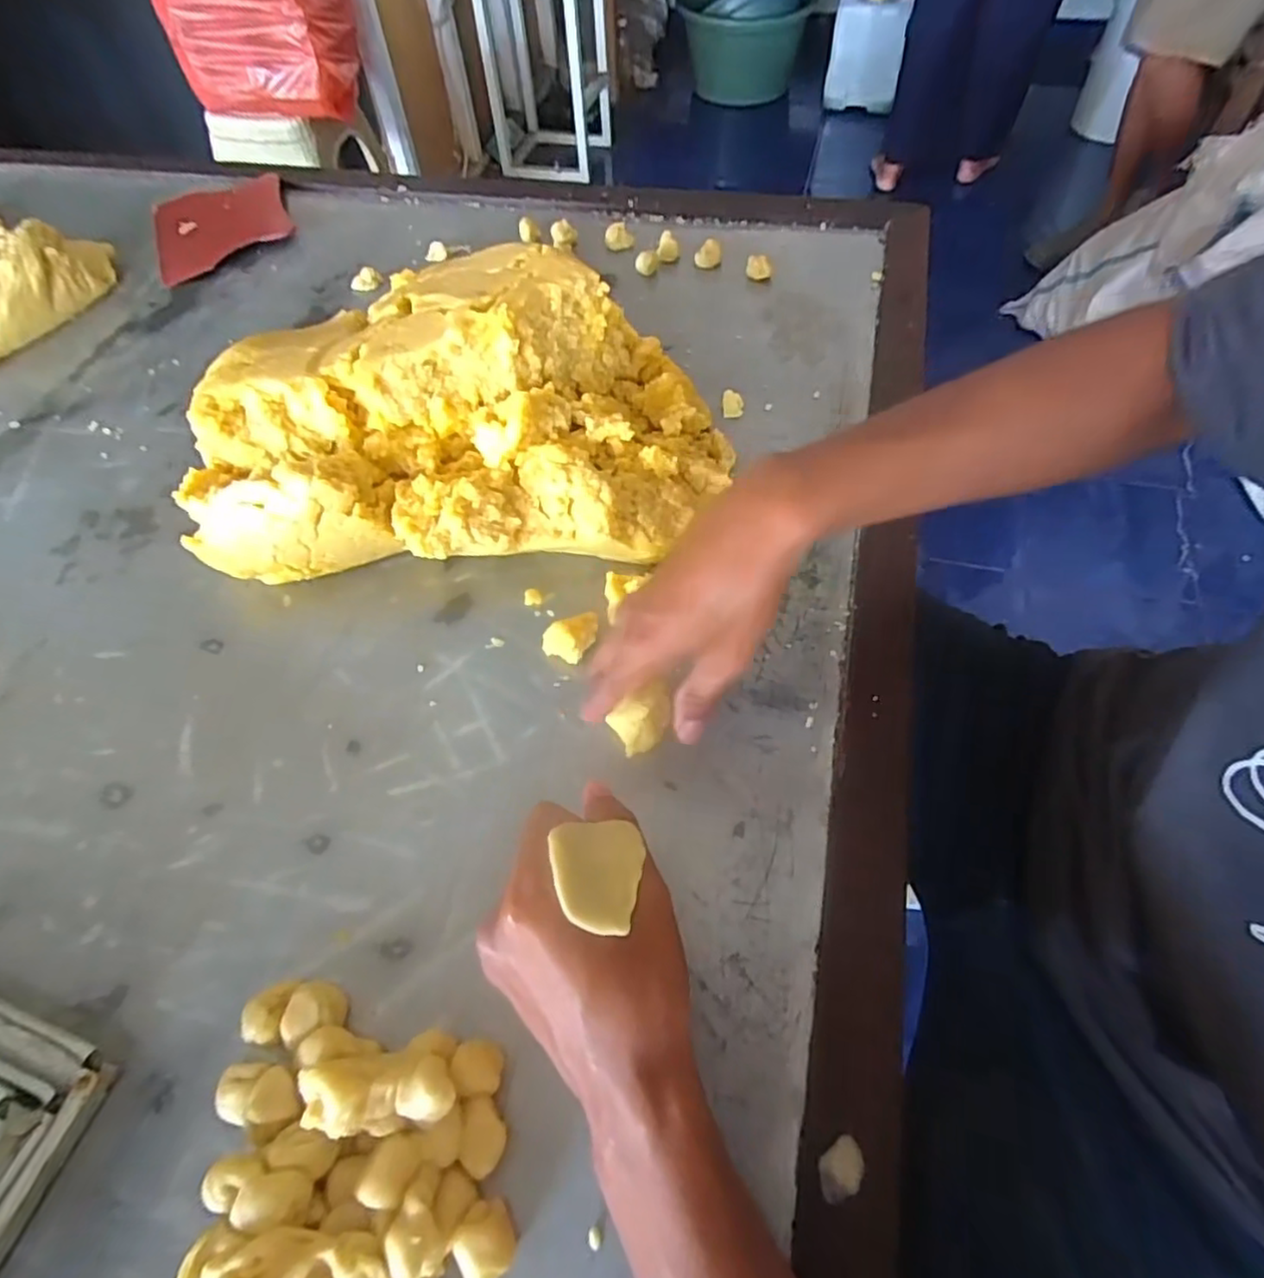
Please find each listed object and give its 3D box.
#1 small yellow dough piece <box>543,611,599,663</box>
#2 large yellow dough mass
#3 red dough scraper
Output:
[{"bbox_3d":[-0.035,0.001,0.402,0.035,0.022,0.023,-18,58,-8],"label":"small yellow dough piece"},{"bbox_3d":[-0.111,-0.151,0.449,0.348,0.113,0.204,-1,57,3],"label":"large yellow dough mass"},{"bbox_3d":[-0.423,-0.429,0.698,0.131,0.007,0.158,-23,62,-12],"label":"red dough scraper"}]

